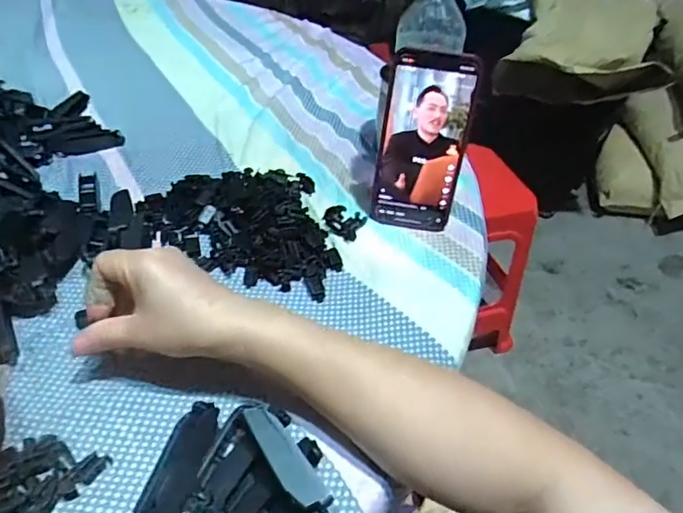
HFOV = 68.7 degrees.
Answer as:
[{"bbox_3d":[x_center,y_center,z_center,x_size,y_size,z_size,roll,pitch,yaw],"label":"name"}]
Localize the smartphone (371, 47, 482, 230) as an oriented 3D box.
[{"bbox_3d":[0.074,-0.102,0.452,0.078,0.157,0.014,8,27,6],"label":"smartphone"}]

